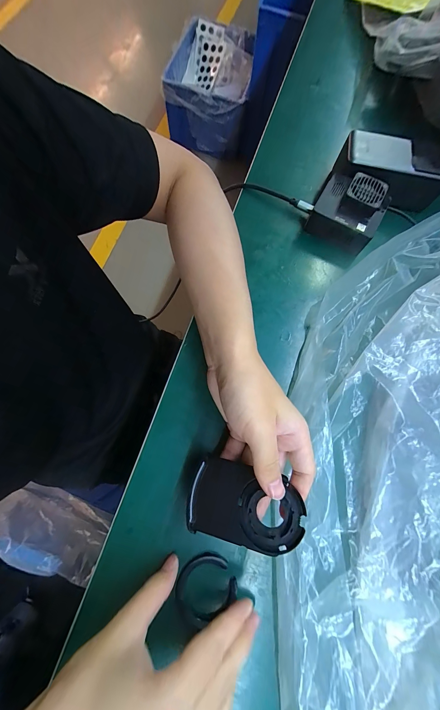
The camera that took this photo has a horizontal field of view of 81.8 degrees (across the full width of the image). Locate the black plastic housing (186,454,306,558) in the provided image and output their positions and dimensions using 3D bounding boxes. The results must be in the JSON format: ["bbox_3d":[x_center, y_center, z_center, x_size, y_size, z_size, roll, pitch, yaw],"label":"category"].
[{"bbox_3d":[0.019,0.120,0.203,0.089,0.006,0.056,9,73,18],"label":"black plastic housing"}]

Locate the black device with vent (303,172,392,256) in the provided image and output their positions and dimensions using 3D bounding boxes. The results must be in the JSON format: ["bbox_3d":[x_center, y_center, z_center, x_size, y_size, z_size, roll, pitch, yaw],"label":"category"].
[{"bbox_3d":[0.155,-0.174,0.310,0.079,0.045,0.076,32,75,7],"label":"black device with vent"}]

